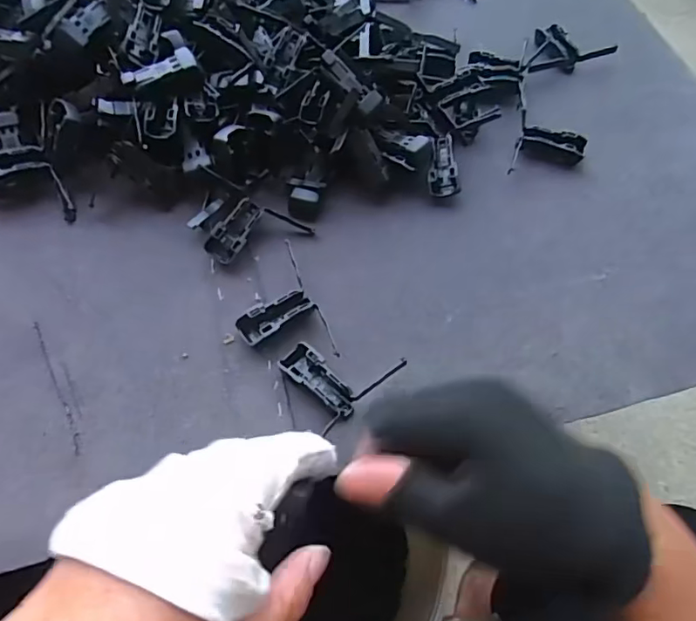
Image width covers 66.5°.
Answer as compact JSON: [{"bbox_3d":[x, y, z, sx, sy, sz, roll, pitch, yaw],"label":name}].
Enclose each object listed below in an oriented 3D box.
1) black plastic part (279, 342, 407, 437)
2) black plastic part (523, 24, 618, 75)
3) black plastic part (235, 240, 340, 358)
[{"bbox_3d":[-0.006,0.034,0.306,0.058,0.015,0.050,-40,70,-21],"label":"black plastic part"},{"bbox_3d":[0.181,-0.225,0.453,0.083,0.010,0.046,-15,63,-10],"label":"black plastic part"},{"bbox_3d":[-0.044,-0.003,0.325,0.052,0.014,0.085,-22,65,-14],"label":"black plastic part"}]

